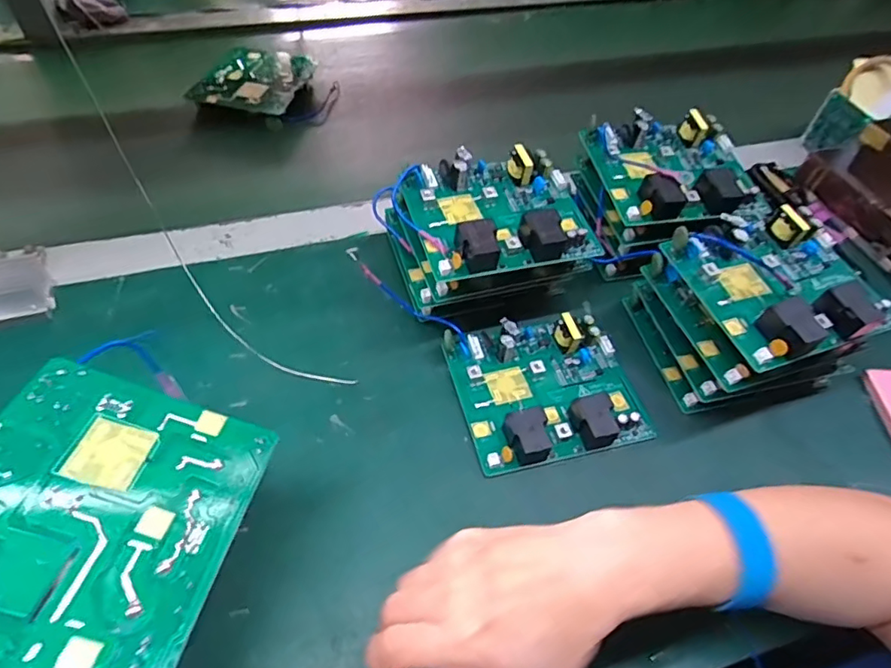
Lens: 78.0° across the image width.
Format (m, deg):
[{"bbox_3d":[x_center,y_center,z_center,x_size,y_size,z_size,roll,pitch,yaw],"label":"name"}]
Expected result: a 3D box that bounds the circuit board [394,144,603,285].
[{"bbox_3d":[0.039,-0.096,0.416,0.136,0.030,0.108,-13,54,-14],"label":"circuit board"}]

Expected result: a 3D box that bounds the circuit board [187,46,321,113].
[{"bbox_3d":[-0.222,-0.293,0.641,0.114,0.022,0.122,11,53,4],"label":"circuit board"}]

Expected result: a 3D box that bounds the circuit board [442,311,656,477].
[{"bbox_3d":[0.076,0.035,0.411,0.130,0.025,0.114,-10,54,-12],"label":"circuit board"}]

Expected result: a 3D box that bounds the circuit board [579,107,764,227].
[{"bbox_3d":[0.194,-0.142,0.462,0.124,0.035,0.113,-9,53,-11],"label":"circuit board"}]

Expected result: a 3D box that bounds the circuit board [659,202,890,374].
[{"bbox_3d":[0.240,-0.042,0.387,0.128,0.034,0.112,-17,55,-17],"label":"circuit board"}]

